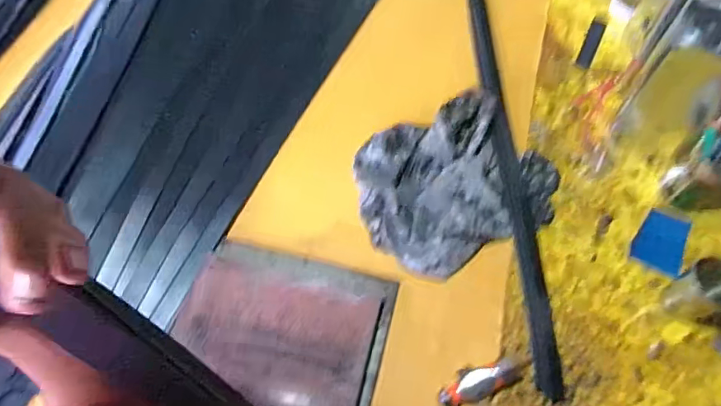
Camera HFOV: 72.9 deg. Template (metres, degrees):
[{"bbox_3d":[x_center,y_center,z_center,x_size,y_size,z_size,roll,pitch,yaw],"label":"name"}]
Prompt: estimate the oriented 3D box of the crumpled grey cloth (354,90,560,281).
[{"bbox_3d":[0.146,-0.043,0.793,0.319,0.060,0.263,-30,68,-11],"label":"crumpled grey cloth"}]

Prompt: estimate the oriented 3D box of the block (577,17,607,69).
[{"bbox_3d":[0.452,-0.314,0.954,0.029,0.021,0.124,23,69,12],"label":"block"}]

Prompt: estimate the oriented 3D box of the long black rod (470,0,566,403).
[{"bbox_3d":[0.246,-0.206,0.881,0.043,0.028,1.036,-2,66,1],"label":"long black rod"}]

